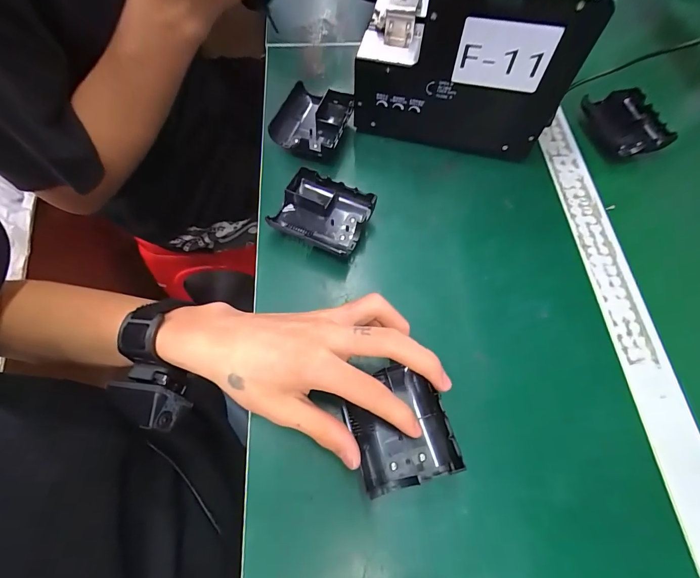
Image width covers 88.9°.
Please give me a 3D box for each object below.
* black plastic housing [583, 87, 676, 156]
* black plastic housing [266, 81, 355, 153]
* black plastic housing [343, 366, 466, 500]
[{"bbox_3d":[0.302,-0.180,0.389,0.065,0.021,0.082,-14,67,-7],"label":"black plastic housing"},{"bbox_3d":[-0.035,-0.176,0.375,0.066,0.038,0.079,22,68,8],"label":"black plastic housing"},{"bbox_3d":[0.034,0.097,0.255,0.066,0.020,0.077,-15,67,-8],"label":"black plastic housing"}]

